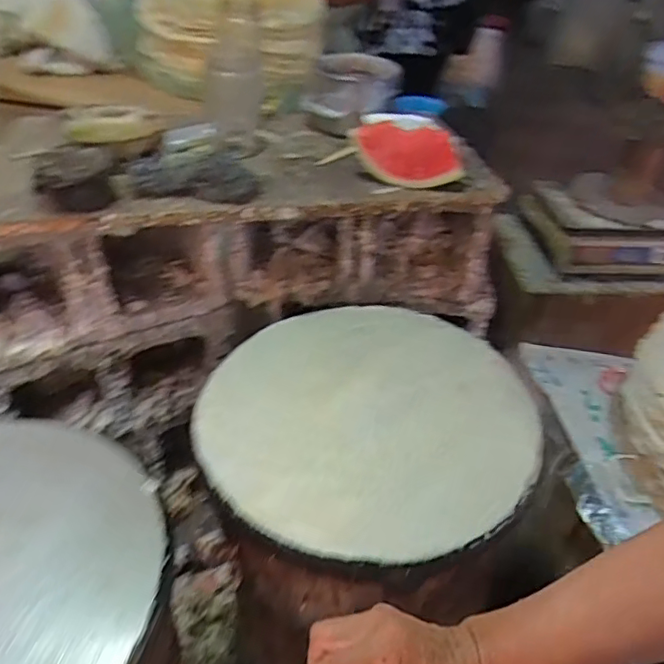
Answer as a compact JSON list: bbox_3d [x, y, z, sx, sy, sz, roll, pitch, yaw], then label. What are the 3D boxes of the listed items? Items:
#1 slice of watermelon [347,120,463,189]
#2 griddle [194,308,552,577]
[{"bbox_3d":[0.103,-0.250,0.805,0.152,0.079,0.049,0,37,-3],"label":"slice of watermelon"},{"bbox_3d":[0.049,0.087,0.659,0.346,0.041,0.376,1,37,-1],"label":"griddle"}]

